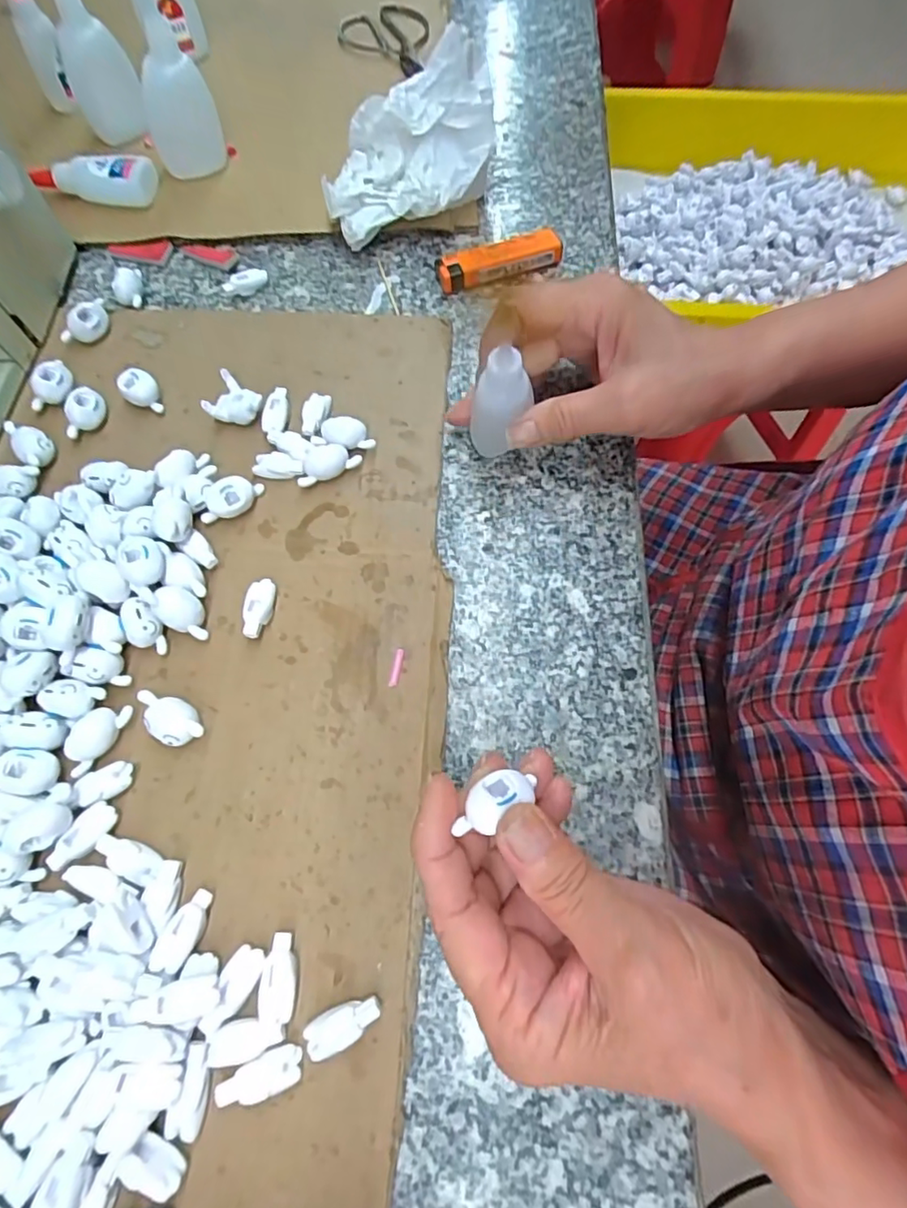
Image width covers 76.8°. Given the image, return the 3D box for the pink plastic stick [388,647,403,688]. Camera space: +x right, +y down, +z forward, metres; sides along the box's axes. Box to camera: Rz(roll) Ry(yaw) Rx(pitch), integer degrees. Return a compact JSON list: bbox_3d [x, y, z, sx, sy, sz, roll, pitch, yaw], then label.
[{"bbox_3d":[-0.026,0.029,0.266,0.004,0.004,0.019,9,70,8],"label":"pink plastic stick"}]

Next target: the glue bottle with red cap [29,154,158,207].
[{"bbox_3d":[-0.242,-0.284,0.384,0.079,0.024,0.025,-2,69,4],"label":"glue bottle with red cap"}]

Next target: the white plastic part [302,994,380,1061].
[{"bbox_3d":[-0.041,0.155,0.211,0.029,0.008,0.013,-27,69,-6],"label":"white plastic part"}]

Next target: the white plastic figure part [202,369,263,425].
[{"bbox_3d":[-0.123,-0.110,0.316,0.027,0.016,0.024,35,76,16],"label":"white plastic figure part"}]

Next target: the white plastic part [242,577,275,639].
[{"bbox_3d":[-0.093,0.002,0.275,0.012,0.011,0.029,-4,69,4],"label":"white plastic part"}]

